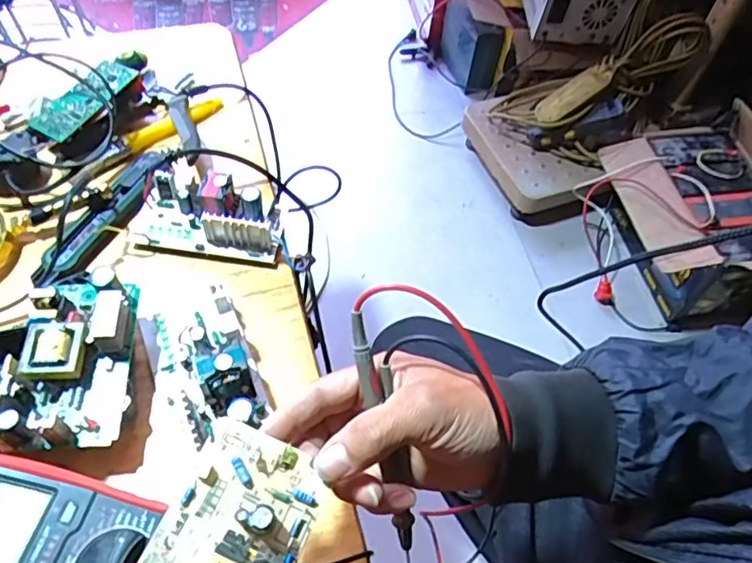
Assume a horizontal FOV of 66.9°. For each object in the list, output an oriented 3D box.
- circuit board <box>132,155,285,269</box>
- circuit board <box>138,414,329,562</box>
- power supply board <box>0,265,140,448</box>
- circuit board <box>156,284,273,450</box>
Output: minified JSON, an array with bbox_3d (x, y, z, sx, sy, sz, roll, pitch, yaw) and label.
[{"bbox_3d":[-0.144,-0.062,0.496,0.125,0.037,0.077,7,56,1],"label":"circuit board"},{"bbox_3d":[-0.075,0.131,0.273,0.069,0.035,0.121,20,57,9],"label":"circuit board"},{"bbox_3d":[-0.209,0.041,0.401,0.070,0.042,0.149,-3,57,-6],"label":"power supply board"},{"bbox_3d":[-0.124,0.061,0.414,0.067,0.044,0.132,-21,60,-17],"label":"circuit board"}]

